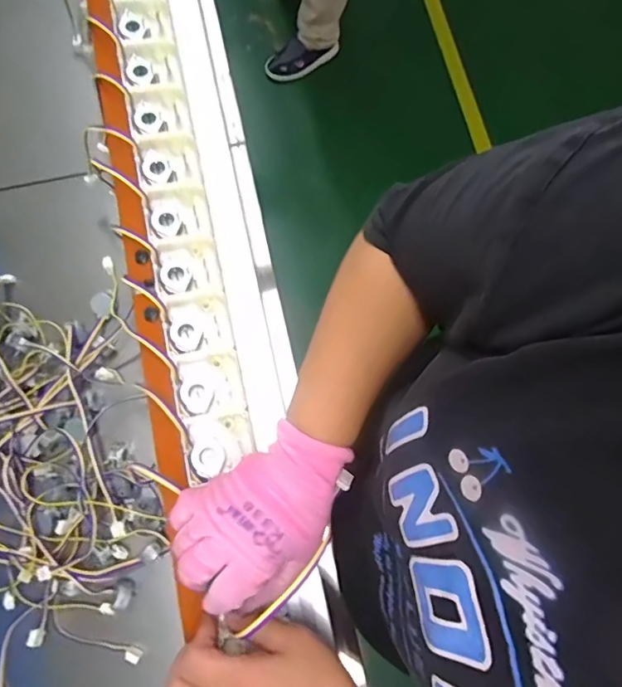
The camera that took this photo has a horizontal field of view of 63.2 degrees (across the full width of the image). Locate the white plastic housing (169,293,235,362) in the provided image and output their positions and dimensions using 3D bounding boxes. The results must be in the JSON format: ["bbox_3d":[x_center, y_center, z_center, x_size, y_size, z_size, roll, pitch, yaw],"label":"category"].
[{"bbox_3d":[-0.090,-0.014,0.412,0.047,0.015,0.048,-15,77,-5],"label":"white plastic housing"}]

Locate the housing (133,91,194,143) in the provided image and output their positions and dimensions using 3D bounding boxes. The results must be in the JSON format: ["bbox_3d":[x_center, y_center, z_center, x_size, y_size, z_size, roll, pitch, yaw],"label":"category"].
[{"bbox_3d":[-0.134,-0.203,0.453,0.048,0.014,0.050,-11,77,-4],"label":"housing"}]

